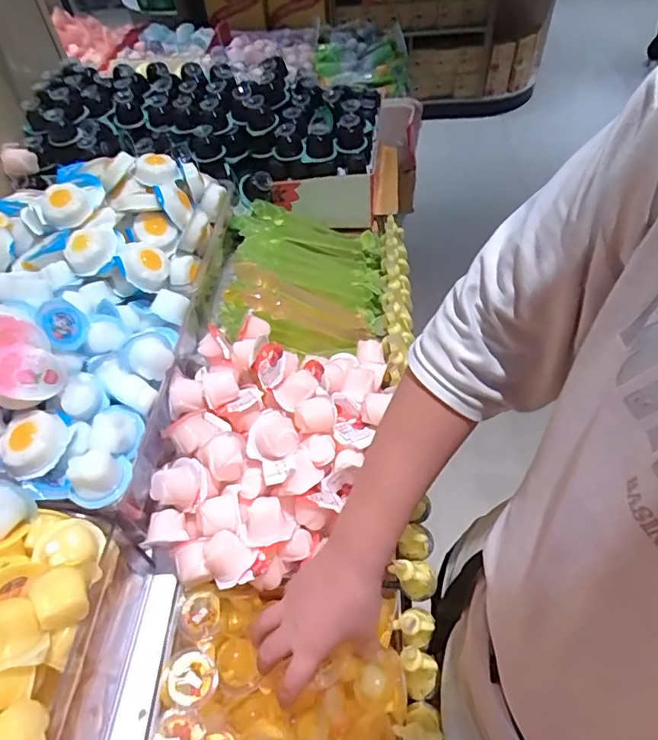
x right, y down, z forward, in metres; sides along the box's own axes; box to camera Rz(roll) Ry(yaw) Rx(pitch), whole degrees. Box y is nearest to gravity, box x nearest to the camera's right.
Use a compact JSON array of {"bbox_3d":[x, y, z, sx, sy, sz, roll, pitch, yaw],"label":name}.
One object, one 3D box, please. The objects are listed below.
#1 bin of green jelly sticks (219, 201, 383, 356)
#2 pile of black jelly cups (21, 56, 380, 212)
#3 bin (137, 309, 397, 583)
[{"bbox_3d":[-0.035,-0.162,0.848,0.242,0.132,0.262,-4,52,1],"label":"bin of green jelly sticks"},{"bbox_3d":[-0.222,-0.447,0.916,0.589,0.117,0.315,6,53,8],"label":"pile of black jelly cups"},{"bbox_3d":[-0.070,0.073,0.626,0.246,0.091,0.357,8,53,10],"label":"bin"}]

